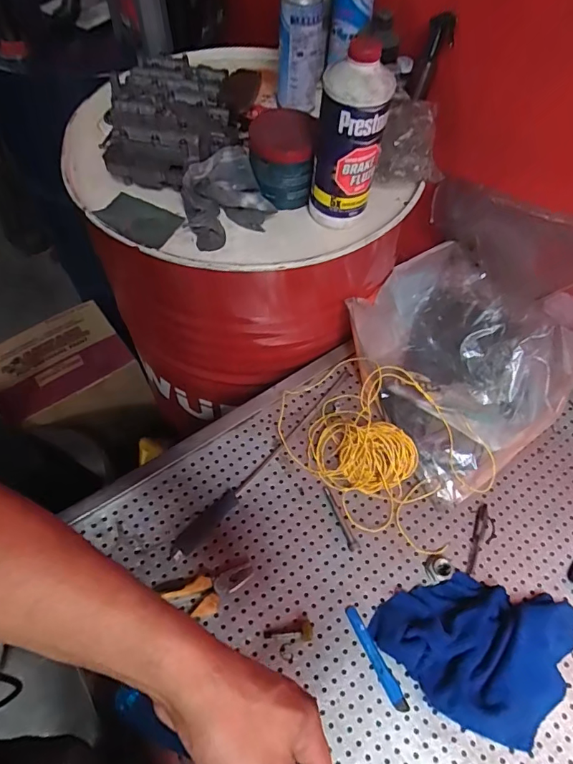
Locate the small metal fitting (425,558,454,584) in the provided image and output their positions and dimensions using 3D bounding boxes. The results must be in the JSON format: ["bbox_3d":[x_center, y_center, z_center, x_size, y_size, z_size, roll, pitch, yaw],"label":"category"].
[{"bbox_3d":[0.207,0.254,0.640,0.033,0.016,0.031,-8,60,-10],"label":"small metal fitting"}]

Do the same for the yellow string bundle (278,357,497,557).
[{"bbox_3d":[0.151,0.083,0.708,0.237,0.071,0.317,-37,68,-23],"label":"yellow string bundle"}]

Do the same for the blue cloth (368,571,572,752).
[{"bbox_3d":[0.243,0.334,0.586,0.264,0.046,0.174,13,59,3],"label":"blue cloth"}]

